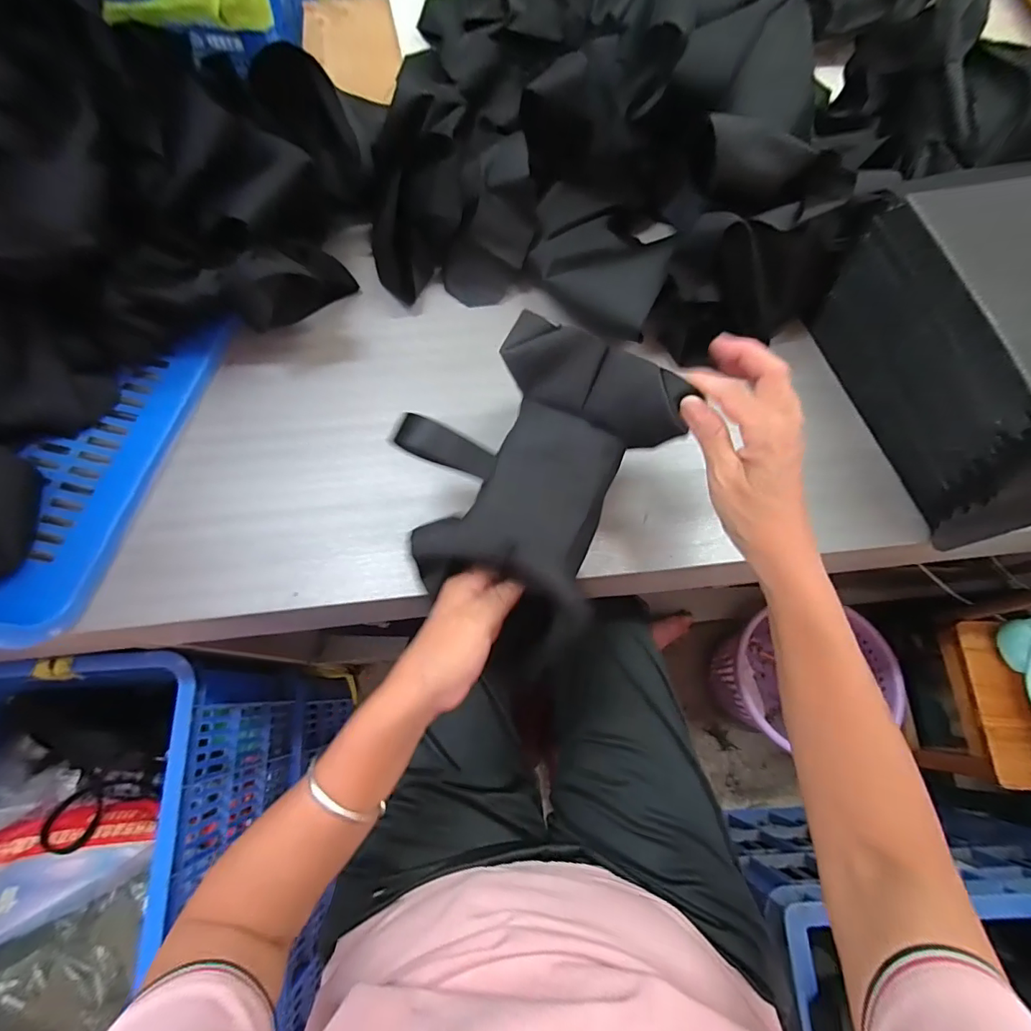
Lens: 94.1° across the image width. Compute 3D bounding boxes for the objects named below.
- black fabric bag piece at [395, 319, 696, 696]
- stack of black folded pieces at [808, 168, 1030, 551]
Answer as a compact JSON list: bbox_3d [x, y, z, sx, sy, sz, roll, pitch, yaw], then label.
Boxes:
[{"bbox_3d":[0.004,-0.022,0.360,0.191,0.103,0.215,34,74,10],"label":"black fabric bag piece"},{"bbox_3d":[0.397,-0.137,0.408,0.137,0.160,0.274,-15,72,-6],"label":"stack of black folded pieces"}]

